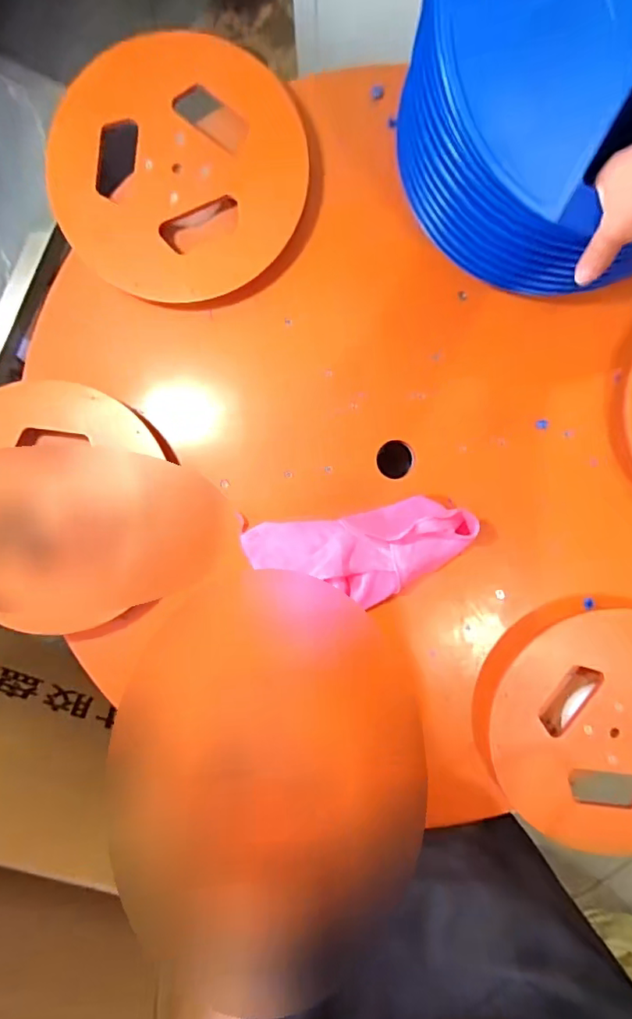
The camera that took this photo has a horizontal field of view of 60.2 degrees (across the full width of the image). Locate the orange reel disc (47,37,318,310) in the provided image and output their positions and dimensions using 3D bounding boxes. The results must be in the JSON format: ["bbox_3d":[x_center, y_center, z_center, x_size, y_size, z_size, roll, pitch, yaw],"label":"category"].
[{"bbox_3d":[-0.146,-0.365,0.588,0.265,0.030,0.259,0,93,0],"label":"orange reel disc"}]

